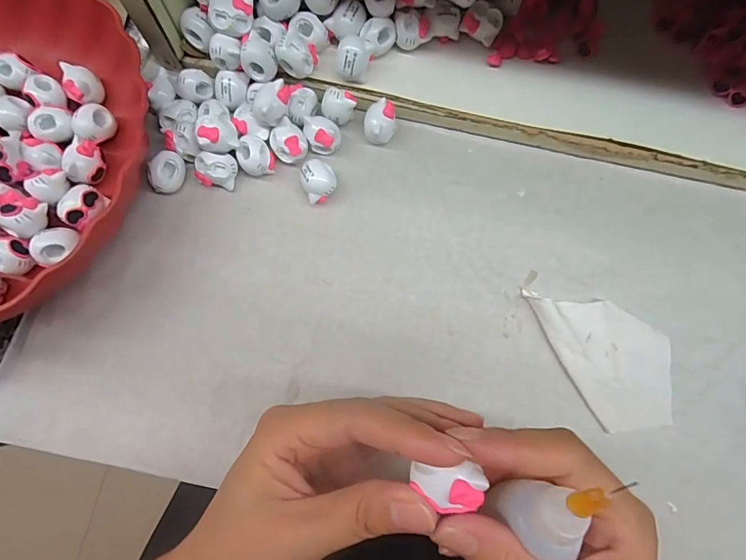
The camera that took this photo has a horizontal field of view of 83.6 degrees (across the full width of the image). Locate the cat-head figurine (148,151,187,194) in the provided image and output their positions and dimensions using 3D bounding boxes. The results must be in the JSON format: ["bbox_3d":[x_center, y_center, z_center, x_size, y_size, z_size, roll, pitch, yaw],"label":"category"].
[{"bbox_3d":[-0.129,-0.068,0.262,0.024,0.019,0.015,-41,79,-11],"label":"cat-head figurine"}]

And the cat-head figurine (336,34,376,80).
[{"bbox_3d":[-0.011,-0.137,0.263,0.021,0.023,0.018,10,75,2],"label":"cat-head figurine"}]

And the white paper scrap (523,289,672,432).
[{"bbox_3d":[0.141,0.040,0.245,0.062,0.011,0.095,-23,76,-6],"label":"white paper scrap"}]

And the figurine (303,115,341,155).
[{"bbox_3d":[-0.033,-0.094,0.272,0.022,0.020,0.018,-8,75,-3],"label":"figurine"}]

